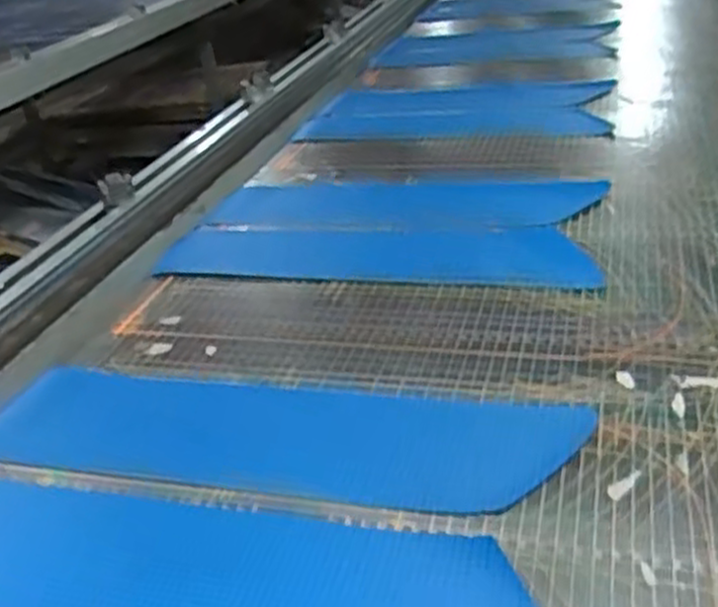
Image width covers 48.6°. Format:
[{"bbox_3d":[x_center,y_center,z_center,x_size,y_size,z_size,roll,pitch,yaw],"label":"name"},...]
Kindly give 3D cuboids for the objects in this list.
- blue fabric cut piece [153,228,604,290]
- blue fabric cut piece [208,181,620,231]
[{"bbox_3d":[0.012,-0.048,0.767,0.412,0.007,0.107,2,32,15],"label":"blue fabric cut piece"},{"bbox_3d":[0.046,-0.108,0.867,0.412,0.013,0.130,1,32,13],"label":"blue fabric cut piece"}]

